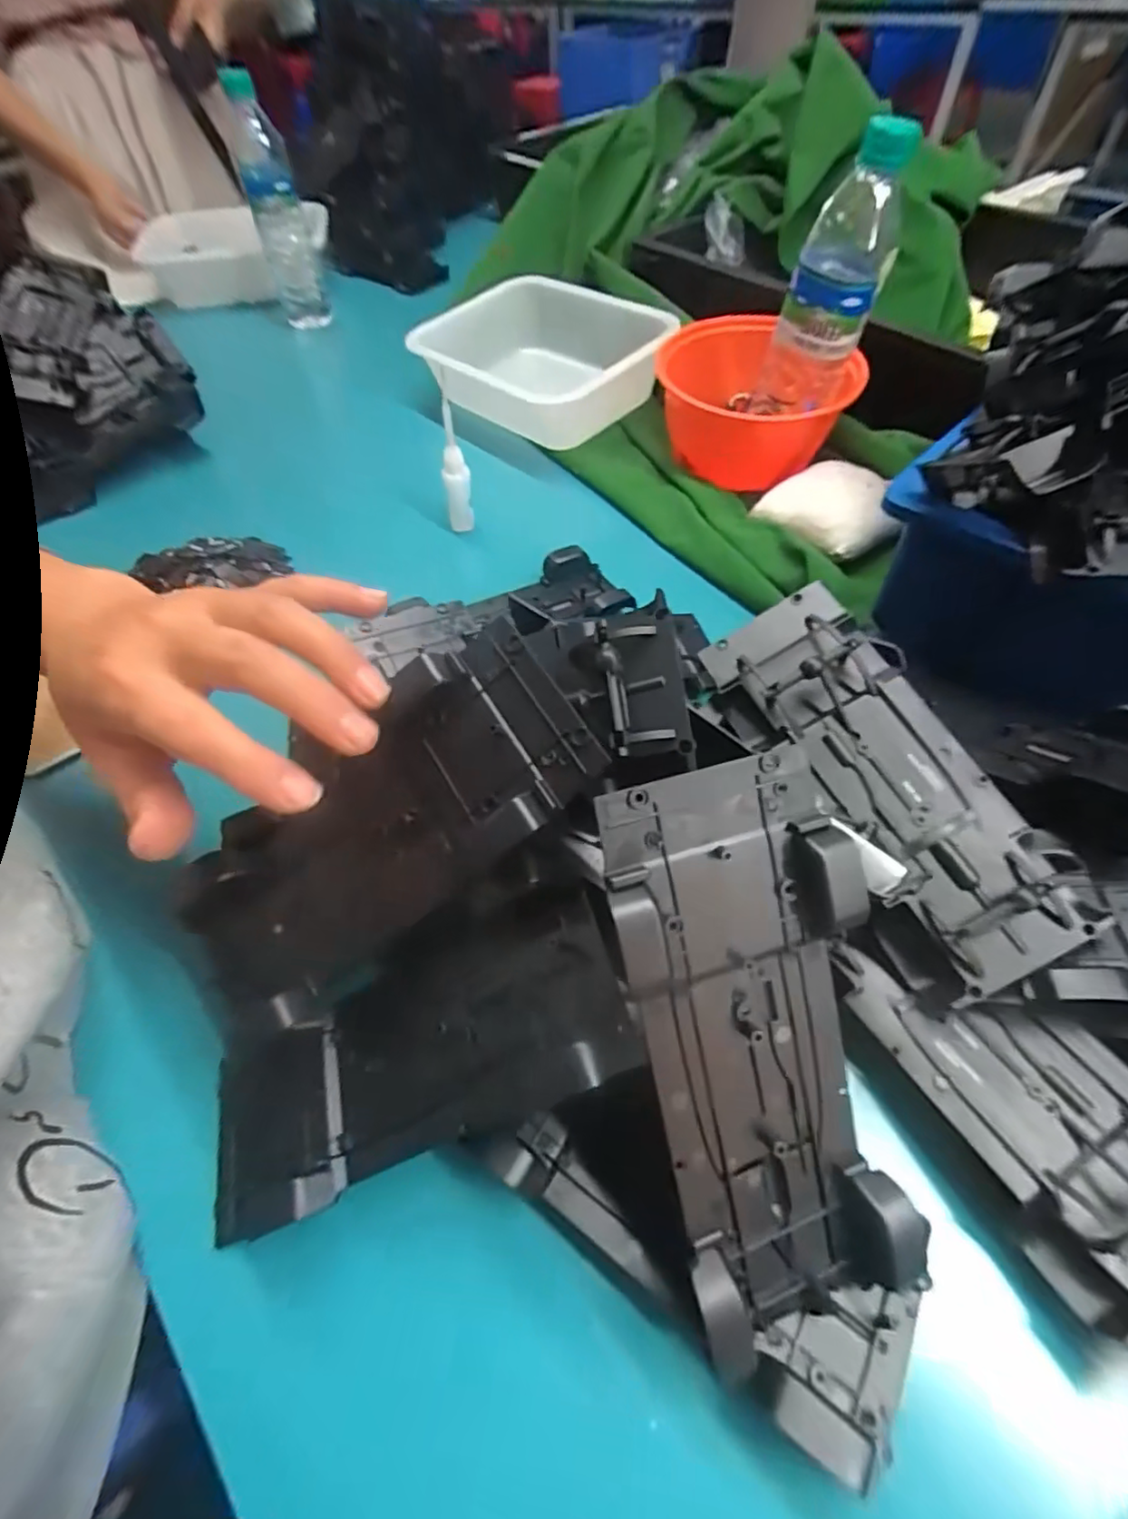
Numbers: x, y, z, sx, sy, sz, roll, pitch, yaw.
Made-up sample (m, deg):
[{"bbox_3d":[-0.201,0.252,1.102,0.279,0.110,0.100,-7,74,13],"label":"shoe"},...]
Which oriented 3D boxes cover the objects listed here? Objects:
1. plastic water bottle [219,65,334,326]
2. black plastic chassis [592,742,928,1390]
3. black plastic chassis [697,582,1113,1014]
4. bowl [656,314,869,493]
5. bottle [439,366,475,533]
[{"bbox_3d":[-0.333,-0.632,0.717,0.056,0.214,0.061,-21,57,-12],"label":"plastic water bottle"},{"bbox_3d":[0.064,0.095,0.198,0.077,0.024,0.189,-14,98,-7],"label":"black plastic chassis"},{"bbox_3d":[0.145,0.006,0.287,0.086,0.033,0.193,-32,66,3],"label":"black plastic chassis"},{"bbox_3d":[0.170,-0.313,0.566,0.166,0.110,0.173,-1,55,2],"label":"bowl"},{"bbox_3d":[-0.089,-0.244,0.499,0.022,0.117,0.019,-3,34,1],"label":"bottle"}]

